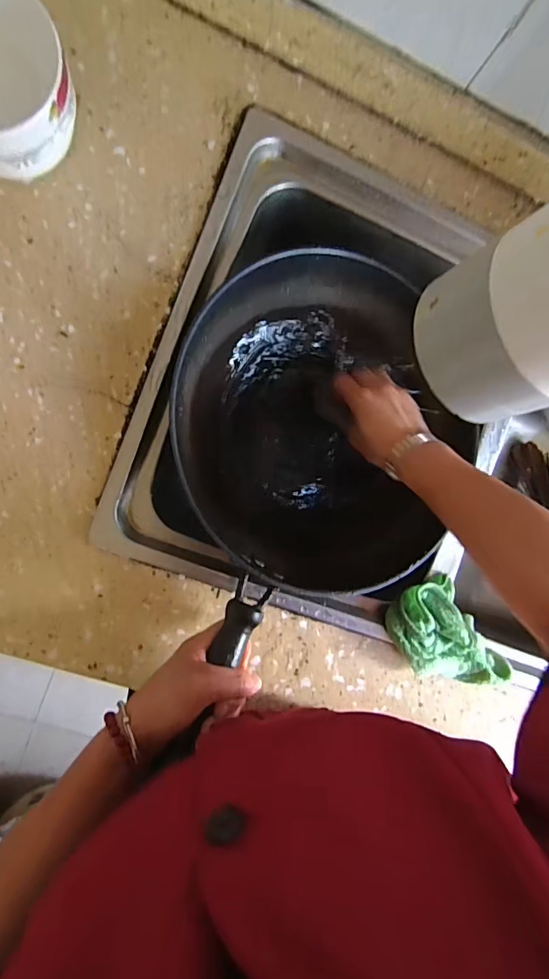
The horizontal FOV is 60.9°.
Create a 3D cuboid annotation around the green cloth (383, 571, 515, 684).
[{"bbox_3d":[0.179,0.161,0.482,0.088,0.035,0.137,-35,97,-7],"label":"green cloth"}]

